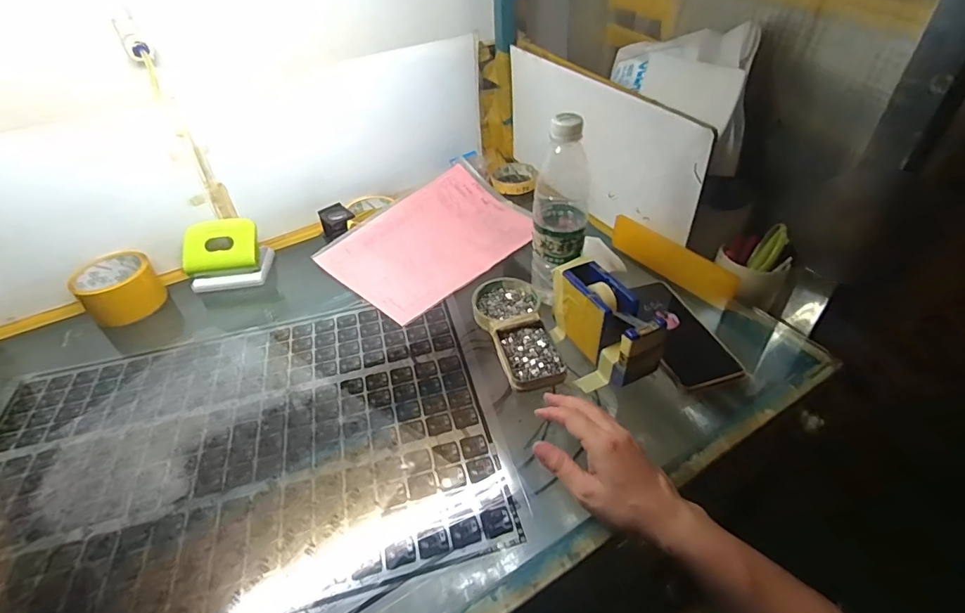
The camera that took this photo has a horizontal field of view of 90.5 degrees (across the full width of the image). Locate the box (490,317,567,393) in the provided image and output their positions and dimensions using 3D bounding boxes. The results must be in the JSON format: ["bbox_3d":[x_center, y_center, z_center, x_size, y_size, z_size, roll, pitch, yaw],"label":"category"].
[{"bbox_3d":[0.052,0.055,0.531,0.063,0.020,0.093,-12,41,-10],"label":"box"}]

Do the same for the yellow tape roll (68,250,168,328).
[{"bbox_3d":[-0.490,-0.026,0.651,0.089,0.070,0.089,-2,41,2],"label":"yellow tape roll"}]

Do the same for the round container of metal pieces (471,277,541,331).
[{"bbox_3d":[0.028,-0.005,0.596,0.081,0.026,0.075,-2,41,2],"label":"round container of metal pieces"}]

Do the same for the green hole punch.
[{"bbox_3d":[-0.360,-0.073,0.677,0.104,0.076,0.059,-7,41,-5],"label":"green hole punch"}]

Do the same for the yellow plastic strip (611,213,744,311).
[{"bbox_3d":[0.247,-0.063,0.630,0.012,0.049,0.187,-13,40,-34],"label":"yellow plastic strip"}]

